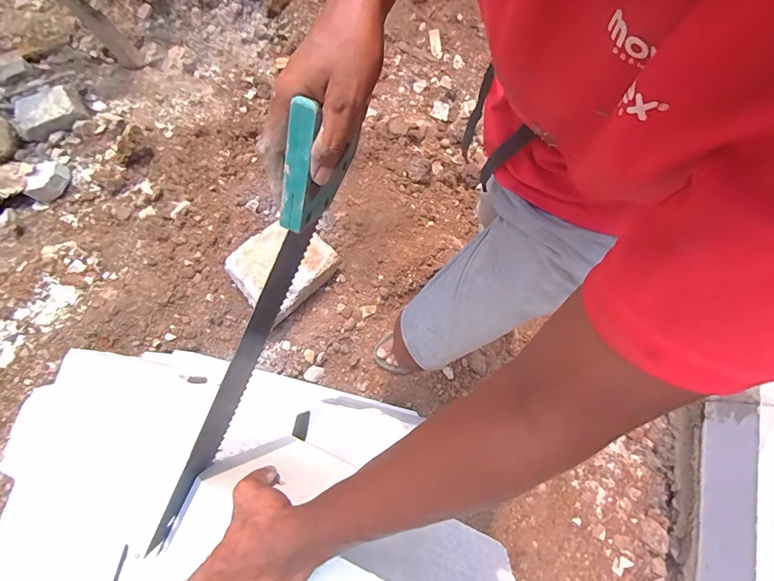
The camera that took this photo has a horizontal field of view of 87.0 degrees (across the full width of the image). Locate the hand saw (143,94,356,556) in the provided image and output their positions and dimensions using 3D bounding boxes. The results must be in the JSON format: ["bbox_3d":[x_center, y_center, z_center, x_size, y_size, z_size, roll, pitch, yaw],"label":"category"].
[{"bbox_3d":[-0.142,0.059,0.400,0.025,0.099,0.457,27,103,6],"label":"hand saw"}]

